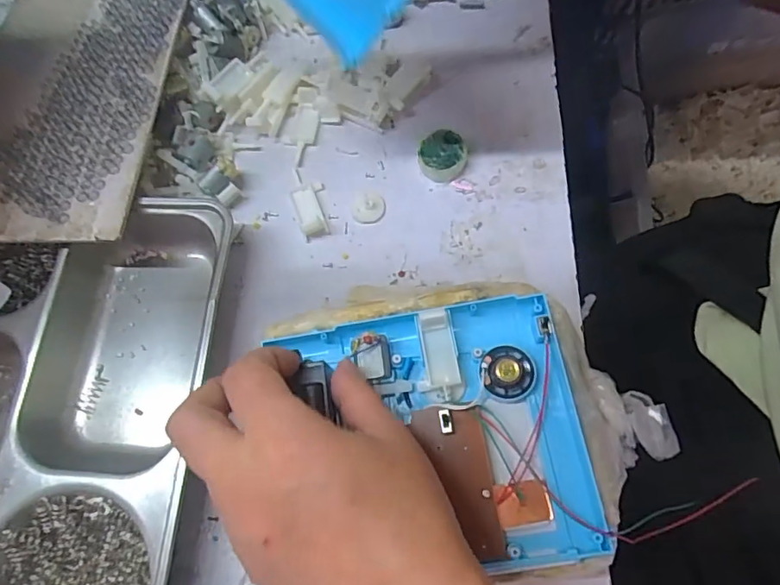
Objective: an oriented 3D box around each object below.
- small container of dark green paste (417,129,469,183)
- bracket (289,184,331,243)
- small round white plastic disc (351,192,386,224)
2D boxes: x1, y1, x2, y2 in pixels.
[{"bbox_3d":[0.036,-0.096,0.365,0.033,0.019,0.031,-1,70,0],"label":"small container of dark green paste"},{"bbox_3d":[-0.054,-0.057,0.365,0.023,0.006,0.040,-19,71,-7],"label":"bracket"},{"bbox_3d":[-0.015,-0.060,0.362,0.022,0.005,0.024,0,70,0],"label":"small round white plastic disc"}]

